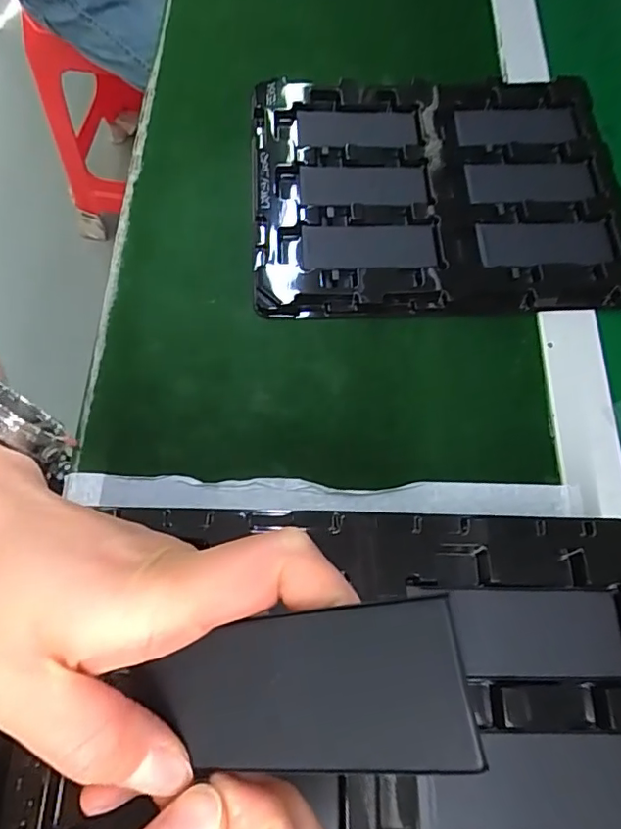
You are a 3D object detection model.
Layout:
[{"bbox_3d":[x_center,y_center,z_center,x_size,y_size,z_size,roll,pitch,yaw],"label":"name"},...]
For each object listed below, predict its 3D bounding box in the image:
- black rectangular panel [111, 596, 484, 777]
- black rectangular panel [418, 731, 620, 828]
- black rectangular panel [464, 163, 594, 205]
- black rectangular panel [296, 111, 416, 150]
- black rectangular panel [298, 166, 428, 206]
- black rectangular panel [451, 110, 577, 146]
[{"bbox_3d":[-0.005,0.071,0.135,0.085,0.006,0.037,-17,81,20],"label":"black rectangular panel"},{"bbox_3d":[0.092,0.152,0.223,0.092,0.004,0.038,2,68,-1],"label":"black rectangular panel"},{"bbox_3d":[0.168,-0.179,0.421,0.096,0.005,0.041,0,68,-1],"label":"black rectangular panel"},{"bbox_3d":[0.036,-0.228,0.437,0.094,0.008,0.039,6,68,2],"label":"black rectangular panel"},{"bbox_3d":[0.039,-0.173,0.413,0.094,0.004,0.038,4,68,1],"label":"black rectangular panel"},{"bbox_3d":[0.163,-0.232,0.440,0.092,0.007,0.042,1,68,0],"label":"black rectangular panel"}]

